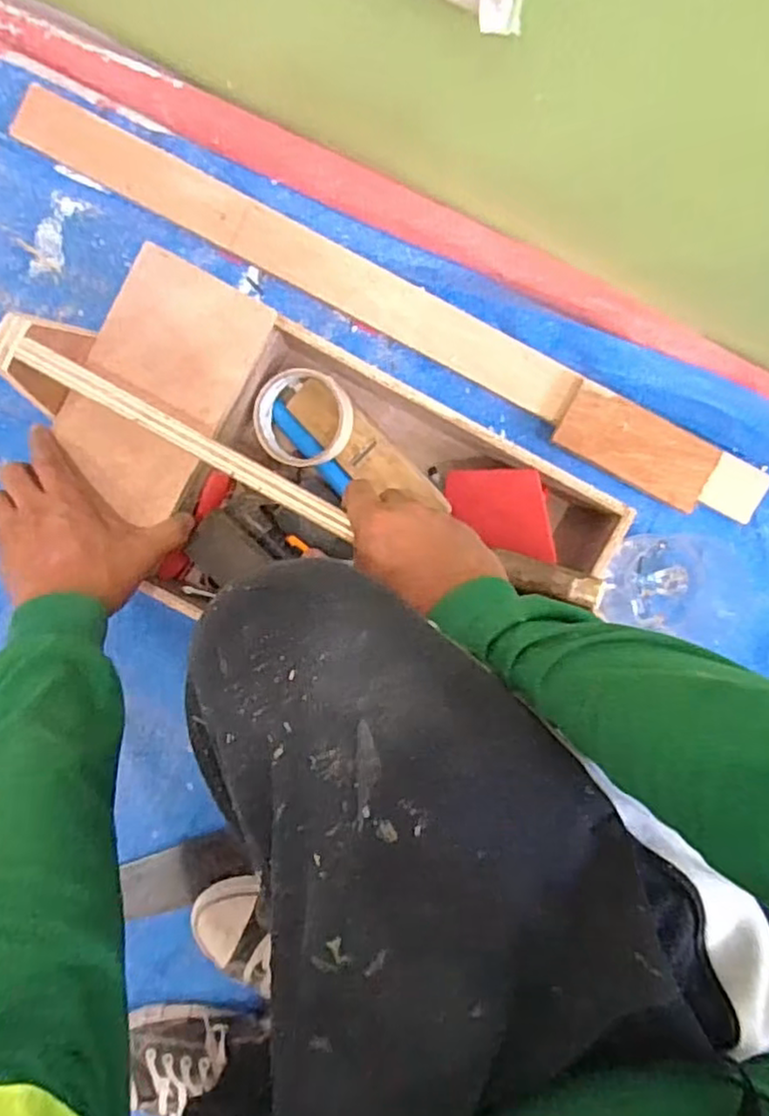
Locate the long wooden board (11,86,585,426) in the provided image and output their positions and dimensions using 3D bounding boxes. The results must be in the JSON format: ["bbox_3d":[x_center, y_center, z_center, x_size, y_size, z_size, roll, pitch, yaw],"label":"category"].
[{"bbox_3d":[-0.076,-0.281,0.649,0.561,0.023,0.052,28,94,-3],"label":"long wooden board"}]

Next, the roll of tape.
[{"bbox_3d":[-0.073,-0.126,0.621,0.087,0.025,0.083,2,100,14],"label":"roll of tape"}]

